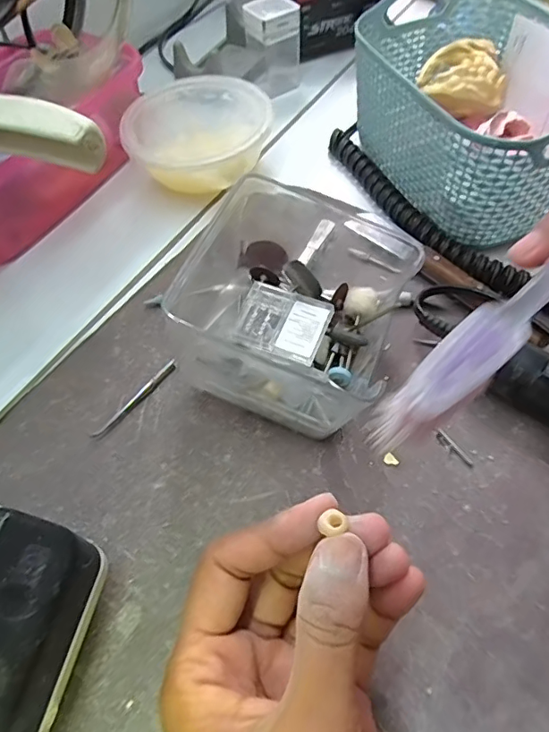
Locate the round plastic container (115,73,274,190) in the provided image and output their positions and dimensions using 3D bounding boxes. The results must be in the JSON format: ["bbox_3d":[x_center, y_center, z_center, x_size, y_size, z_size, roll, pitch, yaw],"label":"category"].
[{"bbox_3d":[-0.053,-0.163,0.370,0.099,0.036,0.098,-2,56,3],"label":"round plastic container"}]

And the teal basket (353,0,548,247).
[{"bbox_3d":[0.130,-0.164,0.331,0.114,0.071,0.168,-18,57,-8],"label":"teal basket"}]

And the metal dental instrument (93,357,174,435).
[{"bbox_3d":[-0.074,0.017,0.273,0.005,0.005,0.056,37,66,25],"label":"metal dental instrument"}]

